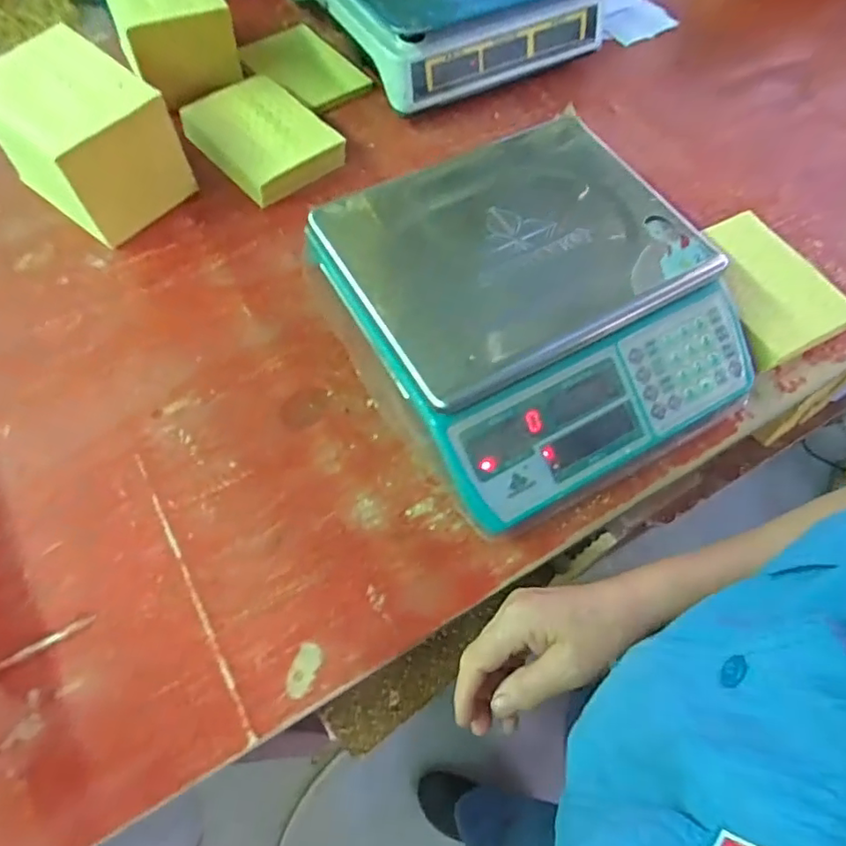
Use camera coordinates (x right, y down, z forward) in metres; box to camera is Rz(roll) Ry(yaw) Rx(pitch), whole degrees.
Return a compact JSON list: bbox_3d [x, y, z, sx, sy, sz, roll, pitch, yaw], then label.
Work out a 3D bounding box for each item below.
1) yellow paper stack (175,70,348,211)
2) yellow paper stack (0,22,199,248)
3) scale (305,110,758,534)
[{"bbox_3d":[-0.181,-0.330,0.684,0.120,0.039,0.151,-39,71,-20],"label":"yellow paper stack"},{"bbox_3d":[-0.346,-0.290,0.609,0.157,0.127,0.120,36,66,14],"label":"yellow paper stack"},{"bbox_3d":[0.104,-0.102,0.544,0.307,0.105,0.316,-27,67,-16],"label":"scale"}]

